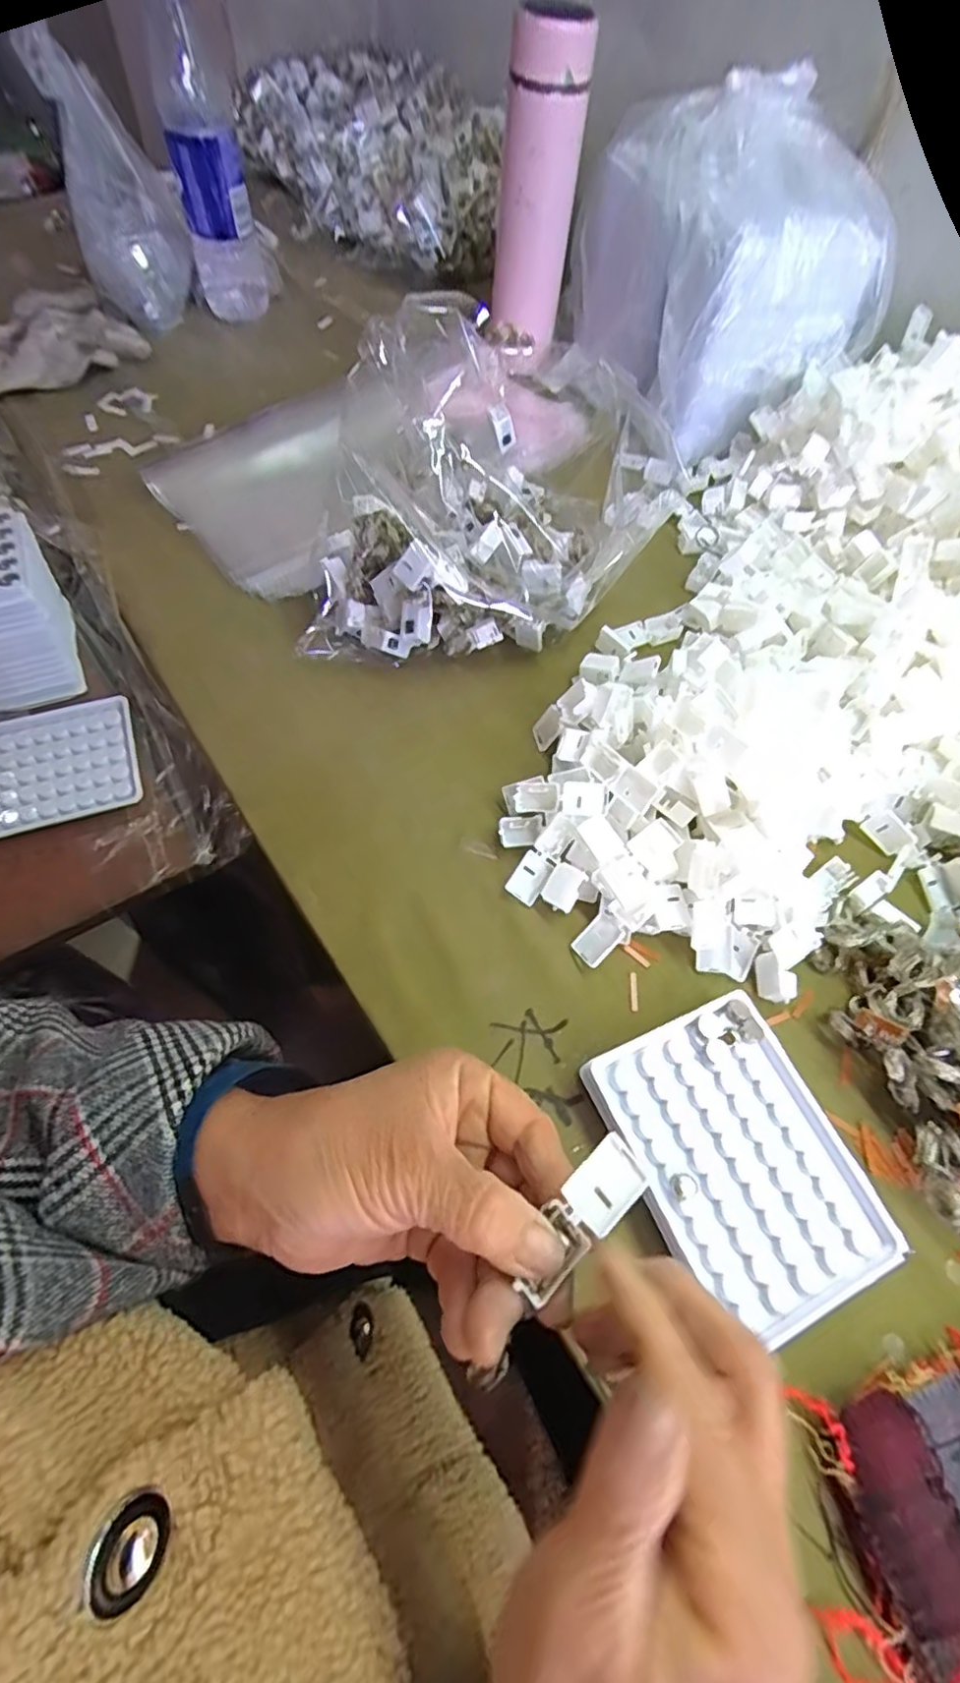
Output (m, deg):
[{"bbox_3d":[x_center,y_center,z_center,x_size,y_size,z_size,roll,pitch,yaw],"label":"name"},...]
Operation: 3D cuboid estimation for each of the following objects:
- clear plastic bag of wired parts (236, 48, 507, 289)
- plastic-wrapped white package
[{"bbox_3d":[-0.128,-0.789,0.725,0.238,0.091,0.354,-18,65,-13],"label":"clear plastic bag of wired parts"},{"bbox_3d":[0.199,-0.478,0.529,0.165,0.184,0.223,-15,63,-10],"label":"plastic-wrapped white package"}]

